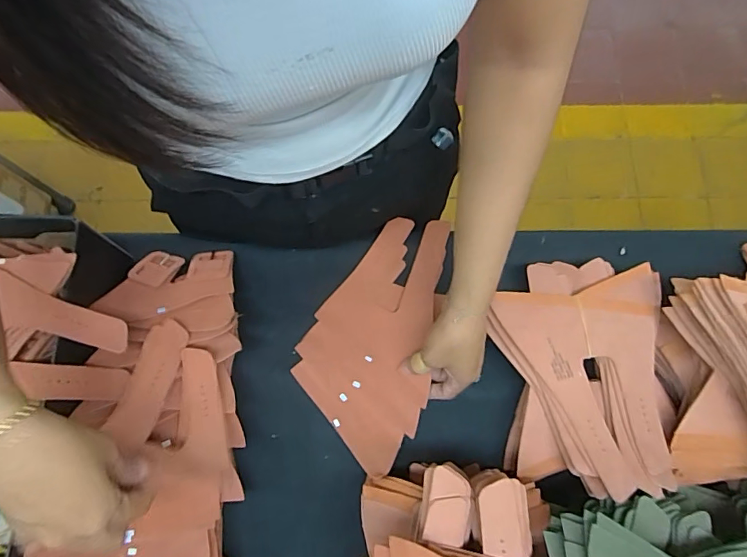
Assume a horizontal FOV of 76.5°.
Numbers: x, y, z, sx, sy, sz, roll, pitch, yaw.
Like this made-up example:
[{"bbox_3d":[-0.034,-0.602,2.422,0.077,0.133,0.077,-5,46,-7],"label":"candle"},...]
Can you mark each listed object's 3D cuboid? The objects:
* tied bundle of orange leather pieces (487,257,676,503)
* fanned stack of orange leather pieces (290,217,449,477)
[{"bbox_3d":[0.200,0.087,0.483,0.168,0.067,0.230,9,75,4],"label":"tied bundle of orange leather pieces"},{"bbox_3d":[0.016,0.056,0.530,0.146,0.025,0.263,29,77,9],"label":"fanned stack of orange leather pieces"}]

